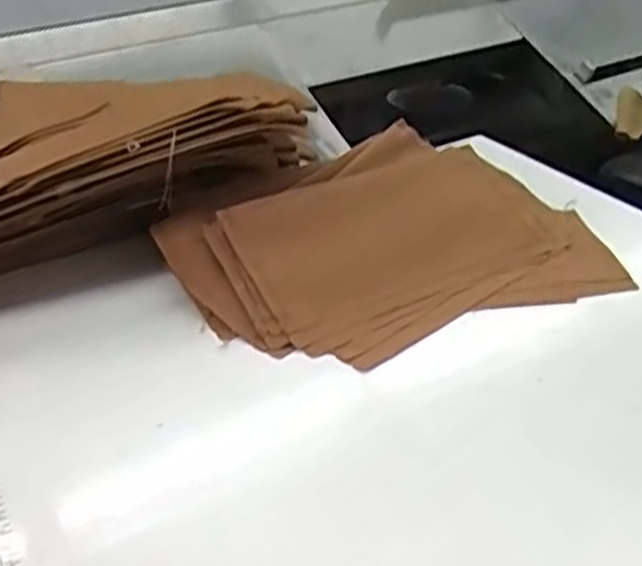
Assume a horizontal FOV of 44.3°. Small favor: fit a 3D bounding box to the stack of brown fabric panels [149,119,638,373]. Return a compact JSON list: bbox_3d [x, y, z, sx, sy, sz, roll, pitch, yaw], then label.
[{"bbox_3d":[0.051,-0.021,0.550,0.264,0.025,0.202,-26,58,-25],"label":"stack of brown fabric panels"}]

